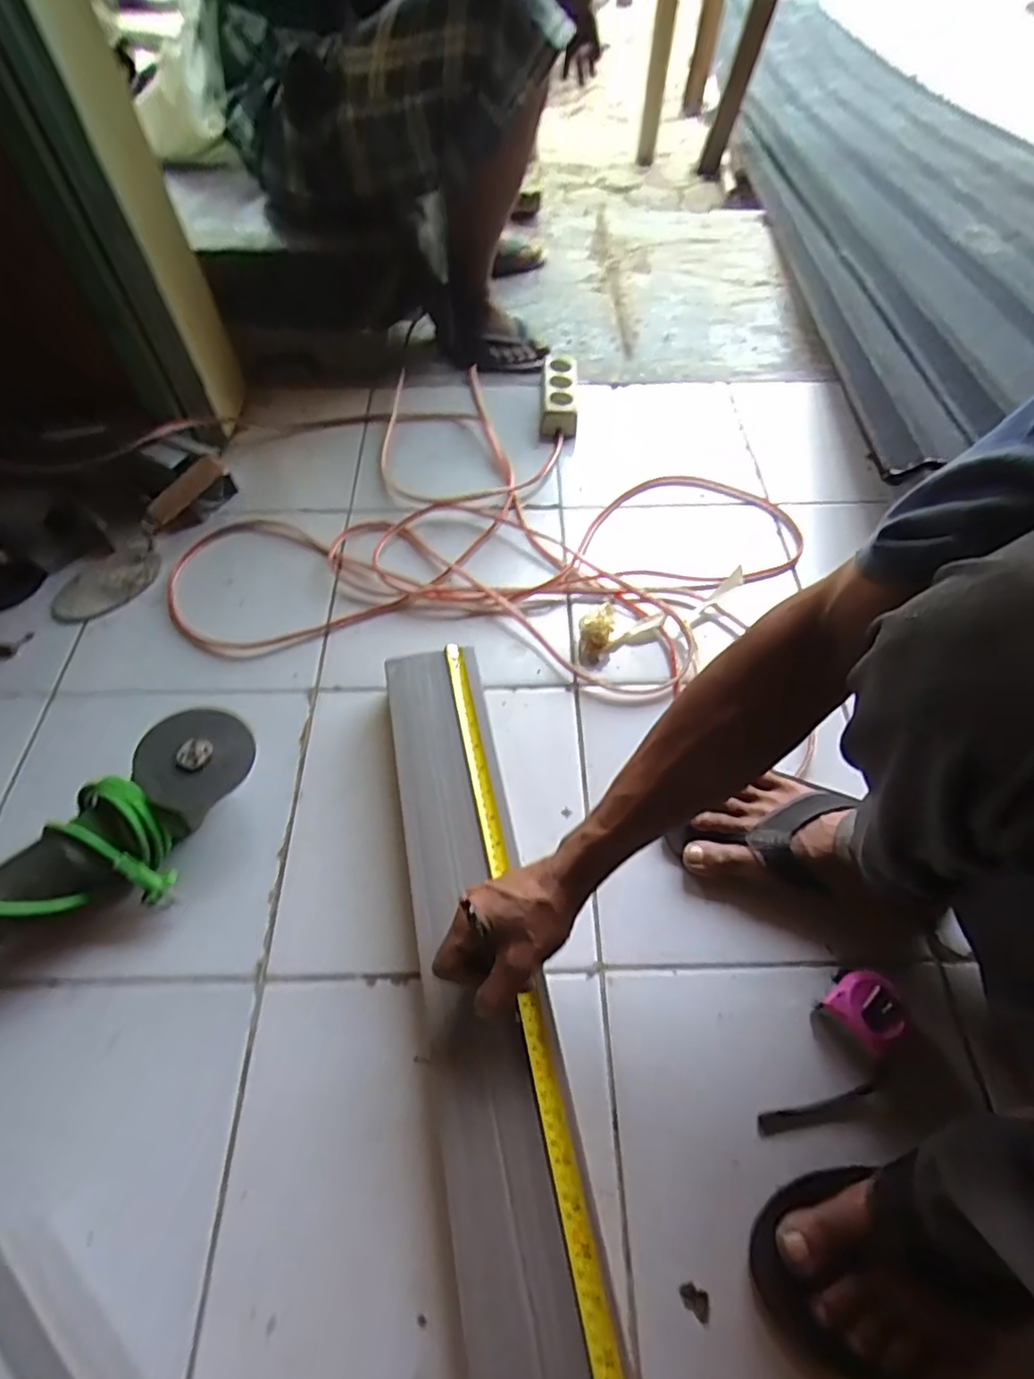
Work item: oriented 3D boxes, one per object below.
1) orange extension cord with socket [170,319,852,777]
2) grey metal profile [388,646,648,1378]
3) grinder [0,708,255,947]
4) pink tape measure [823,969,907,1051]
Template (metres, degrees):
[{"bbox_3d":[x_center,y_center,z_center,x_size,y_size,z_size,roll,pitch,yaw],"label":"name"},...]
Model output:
[{"bbox_3d":[0.019,-0.246,0.826,0.787,0.053,0.638,16,59,9],"label":"orange extension cord with socket"},{"bbox_3d":[-0.018,0.270,0.486,0.114,0.069,0.725,-10,57,-7],"label":"grey metal profile"},{"bbox_3d":[-0.373,0.153,0.545,0.117,0.083,0.319,35,64,19],"label":"grinder"},{"bbox_3d":[0.294,0.267,0.505,0.055,0.038,0.050,37,65,21],"label":"pink tape measure"}]

